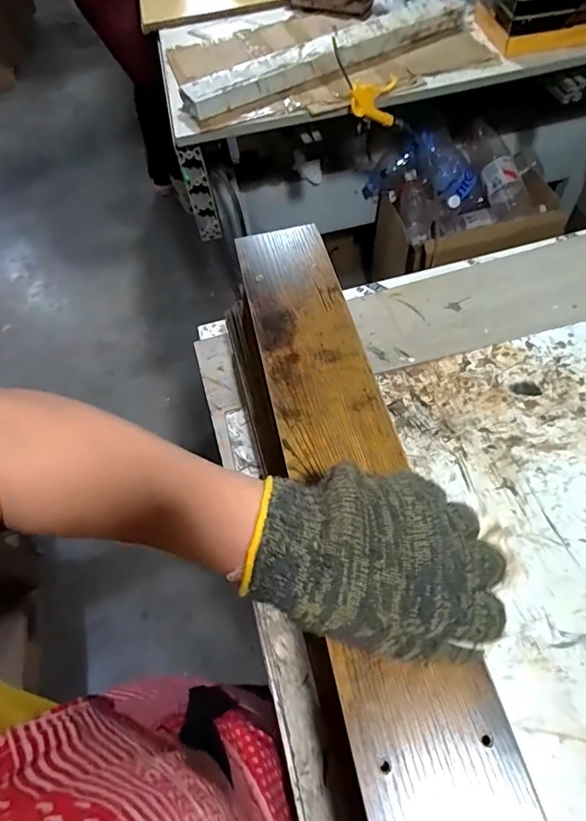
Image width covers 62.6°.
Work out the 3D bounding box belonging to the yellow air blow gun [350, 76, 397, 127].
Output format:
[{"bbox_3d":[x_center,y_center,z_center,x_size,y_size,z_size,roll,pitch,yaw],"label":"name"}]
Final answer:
[{"bbox_3d":[0.165,-0.607,0.955,0.116,0.089,0.028,-35,61,-15],"label":"yellow air blow gun"}]

